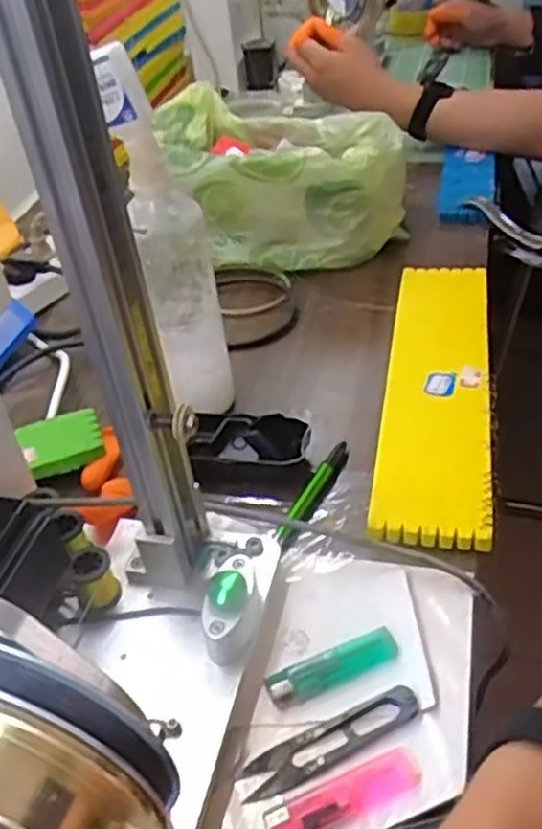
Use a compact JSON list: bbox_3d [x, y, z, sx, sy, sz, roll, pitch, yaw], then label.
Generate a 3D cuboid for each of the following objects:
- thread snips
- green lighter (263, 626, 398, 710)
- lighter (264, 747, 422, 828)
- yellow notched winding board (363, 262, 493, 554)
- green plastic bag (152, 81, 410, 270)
[{"bbox_3d":[0.034,0.174,0.406,0.103,0.010,0.027,-19,41,-14],"label":"thread snips"},{"bbox_3d":[0.036,0.145,0.436,0.078,0.009,0.021,-18,41,-13],"label":"green lighter"},{"bbox_3d":[0.037,0.192,0.382,0.082,0.008,0.024,-18,41,-13],"label":"lighter"},{"bbox_3d":[0.138,-0.029,0.622,0.080,0.025,0.338,3,41,12],"label":"yellow notched winding board"},{"bbox_3d":[0.011,-0.254,0.828,0.258,0.120,0.192,-4,40,4],"label":"green plastic bag"}]

